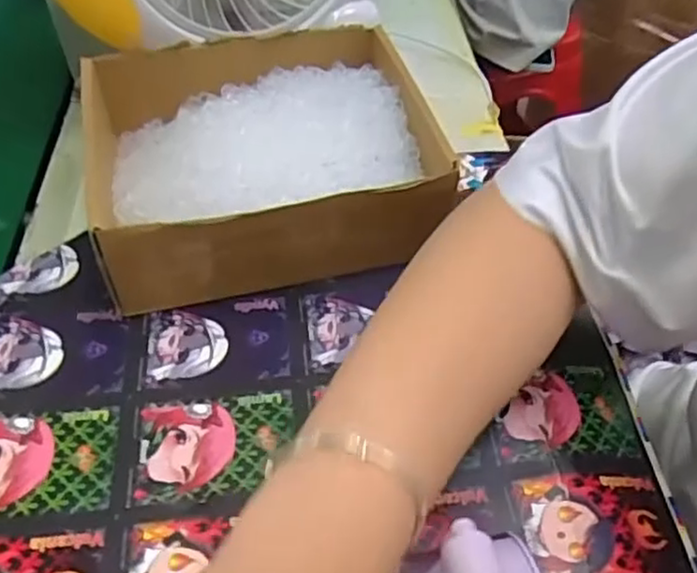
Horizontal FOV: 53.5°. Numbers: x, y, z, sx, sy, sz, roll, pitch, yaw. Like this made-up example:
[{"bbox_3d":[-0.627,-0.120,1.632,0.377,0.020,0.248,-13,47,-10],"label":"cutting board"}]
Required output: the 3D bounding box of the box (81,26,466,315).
[{"bbox_3d":[-0.056,-0.079,0.446,0.219,0.072,0.184,-9,50,-9],"label":"box"}]

